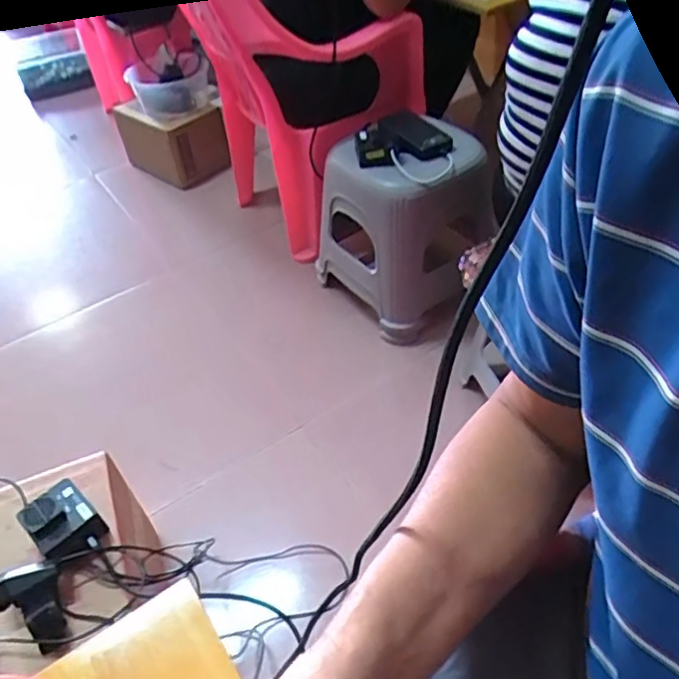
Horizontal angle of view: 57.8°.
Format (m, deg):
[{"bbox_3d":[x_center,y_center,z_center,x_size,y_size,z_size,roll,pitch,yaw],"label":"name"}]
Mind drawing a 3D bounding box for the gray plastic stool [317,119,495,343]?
[{"bbox_3d":[0.129,-0.238,1.281,0.287,0.333,0.311,-28,49,-20],"label":"gray plastic stool"}]

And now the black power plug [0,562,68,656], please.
[{"bbox_3d":[-0.341,0.295,0.674,0.075,0.038,0.087,-17,46,-9],"label":"black power plug"}]

